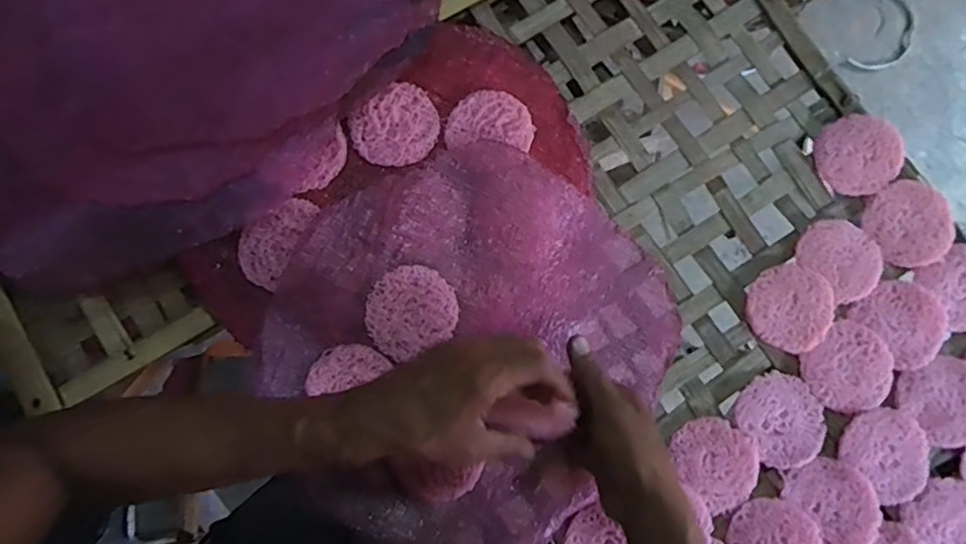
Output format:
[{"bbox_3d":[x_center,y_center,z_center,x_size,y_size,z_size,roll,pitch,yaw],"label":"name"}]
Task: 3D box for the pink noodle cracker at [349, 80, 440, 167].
[{"bbox_3d":[-0.076,-0.129,0.536,0.065,0.011,0.079,41,80,8],"label":"pink noodle cracker"}]

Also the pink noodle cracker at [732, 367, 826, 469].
[{"bbox_3d":[0.263,0.129,0.529,0.071,0.006,0.076,0,78,-1],"label":"pink noodle cracker"}]

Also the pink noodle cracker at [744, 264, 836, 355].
[{"bbox_3d":[0.280,0.032,0.546,0.074,0.012,0.073,0,78,-1],"label":"pink noodle cracker"}]

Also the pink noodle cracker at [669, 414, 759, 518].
[{"bbox_3d":[0.201,0.163,0.519,0.065,0.008,0.074,-43,82,-9],"label":"pink noodle cracker"}]

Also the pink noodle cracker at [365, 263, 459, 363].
[{"bbox_3d":[-0.061,0.032,0.509,0.074,0.005,0.071,-27,95,-7],"label":"pink noodle cracker"}]

